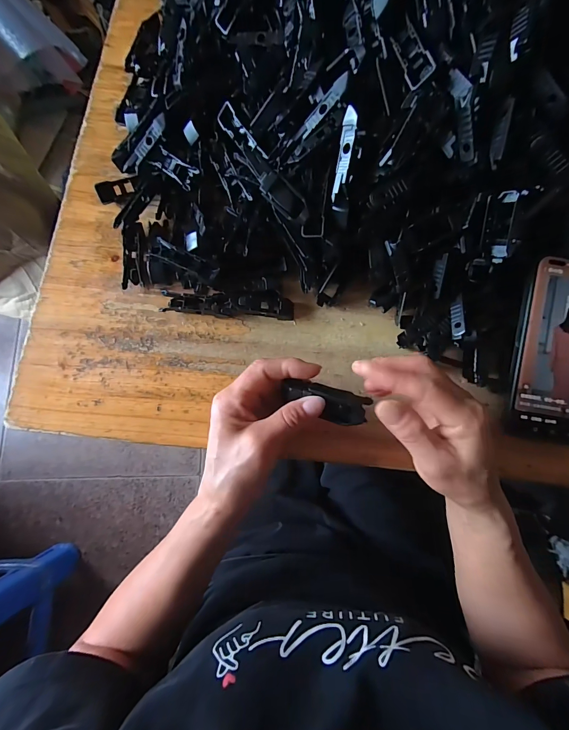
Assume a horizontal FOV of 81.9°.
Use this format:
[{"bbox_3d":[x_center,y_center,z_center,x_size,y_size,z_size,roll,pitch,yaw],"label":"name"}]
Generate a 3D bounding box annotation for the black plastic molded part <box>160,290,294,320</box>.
[{"bbox_3d":[-0.052,-0.058,0.309,0.121,0.022,0.026,-1,80,-1],"label":"black plastic molded part"}]

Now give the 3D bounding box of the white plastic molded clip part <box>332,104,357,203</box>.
[{"bbox_3d":[0.047,-0.164,0.258,0.010,0.007,0.062,10,111,1],"label":"white plastic molded clip part"}]

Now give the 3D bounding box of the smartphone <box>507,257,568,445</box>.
[{"bbox_3d":[0.250,-0.012,0.293,0.080,0.007,0.158,10,91,1],"label":"smartphone"}]

